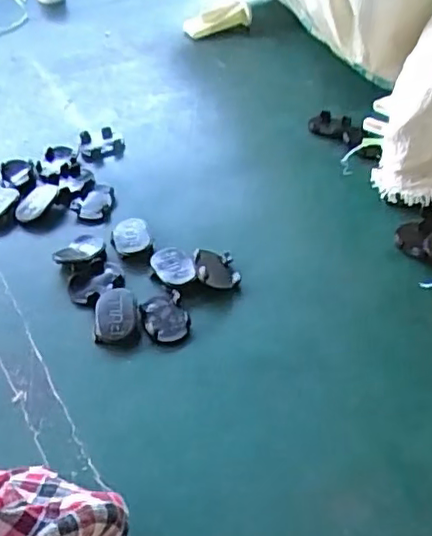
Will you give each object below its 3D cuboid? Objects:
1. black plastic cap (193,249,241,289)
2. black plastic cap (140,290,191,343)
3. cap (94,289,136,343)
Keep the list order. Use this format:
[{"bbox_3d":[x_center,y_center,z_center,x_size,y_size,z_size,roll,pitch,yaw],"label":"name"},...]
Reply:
[{"bbox_3d":[-0.001,0.000,0.451,0.033,0.009,0.040,11,30,-23],"label":"black plastic cap"},{"bbox_3d":[-0.035,0.034,0.427,0.031,0.010,0.040,-12,45,-7],"label":"black plastic cap"},{"bbox_3d":[-0.070,0.033,0.428,0.029,0.013,0.039,-8,45,-3],"label":"cap"}]

